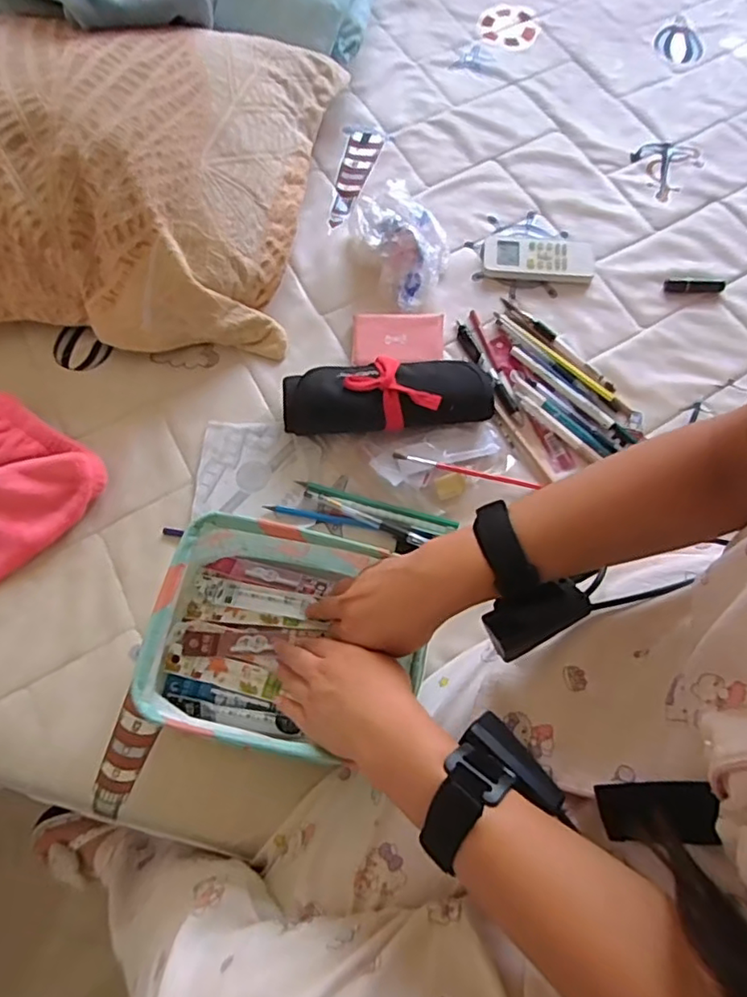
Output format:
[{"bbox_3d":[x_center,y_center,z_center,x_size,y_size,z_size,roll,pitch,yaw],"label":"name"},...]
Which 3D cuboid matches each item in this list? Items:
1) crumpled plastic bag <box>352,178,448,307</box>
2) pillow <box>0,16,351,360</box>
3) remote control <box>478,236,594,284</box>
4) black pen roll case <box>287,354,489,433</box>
[{"bbox_3d":[0.042,-0.299,0.690,0.109,0.053,0.146,-31,72,-11],"label":"crumpled plastic bag"},{"bbox_3d":[-0.425,-0.373,0.661,0.721,0.162,0.387,2,69,1],"label":"pillow"},{"bbox_3d":[0.196,-0.287,0.704,0.130,0.017,0.058,6,69,2],"label":"remote control"},{"bbox_3d":[0.015,-0.107,0.617,0.209,0.052,0.070,-3,69,-1],"label":"black pen roll case"}]

